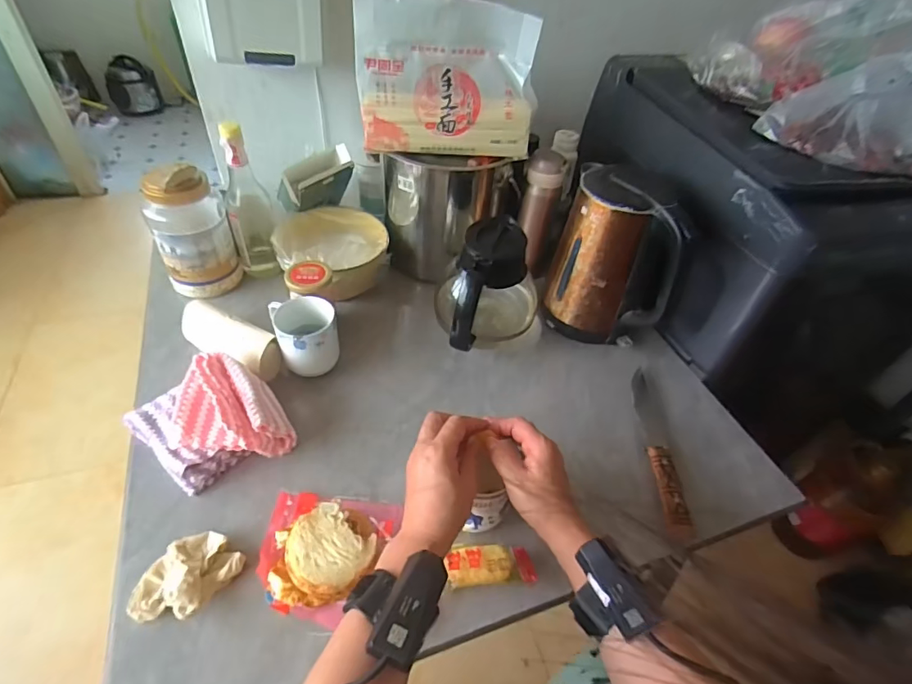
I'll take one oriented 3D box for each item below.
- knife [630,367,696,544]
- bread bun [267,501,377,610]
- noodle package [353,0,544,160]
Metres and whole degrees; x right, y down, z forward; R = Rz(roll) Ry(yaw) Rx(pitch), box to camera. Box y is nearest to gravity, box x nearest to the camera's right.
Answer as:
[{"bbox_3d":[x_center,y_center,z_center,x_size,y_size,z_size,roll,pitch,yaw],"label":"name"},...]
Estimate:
[{"bbox_3d":[0.262,0.136,0.629,0.032,0.014,0.252,5,46,-1],"label":"knife"},{"bbox_3d":[-0.135,0.212,0.503,0.103,0.039,0.102,3,46,-3],"label":"bread bun"},{"bbox_3d":[-0.012,-0.347,0.644,0.230,0.174,0.060,1,46,-5],"label":"noodle package"}]

